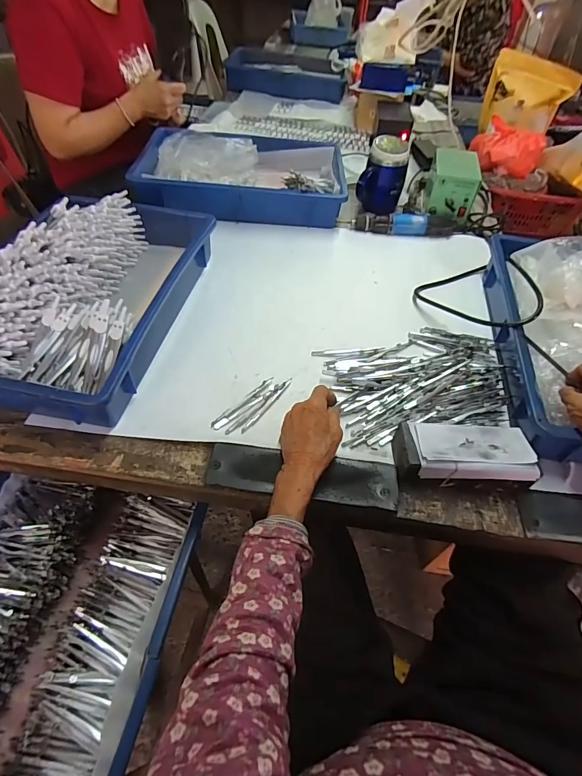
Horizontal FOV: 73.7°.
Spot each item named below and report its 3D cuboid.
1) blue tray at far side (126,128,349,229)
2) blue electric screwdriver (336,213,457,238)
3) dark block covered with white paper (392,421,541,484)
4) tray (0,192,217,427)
[{"bbox_3d":[-0.105,-0.470,0.856,0.425,0.085,0.296,2,50,-3],"label":"blue tray at far side"},{"bbox_3d":[0.229,-0.346,0.813,0.237,0.036,0.046,2,50,-3],"label":"blue electric screwdriver"},{"bbox_3d":[0.197,0.077,0.447,0.144,0.039,0.061,4,50,-1],"label":"dark block covered with white paper"},{"bbox_3d":[-0.289,-0.156,0.559,0.272,0.123,0.422,12,50,5],"label":"tray"}]

